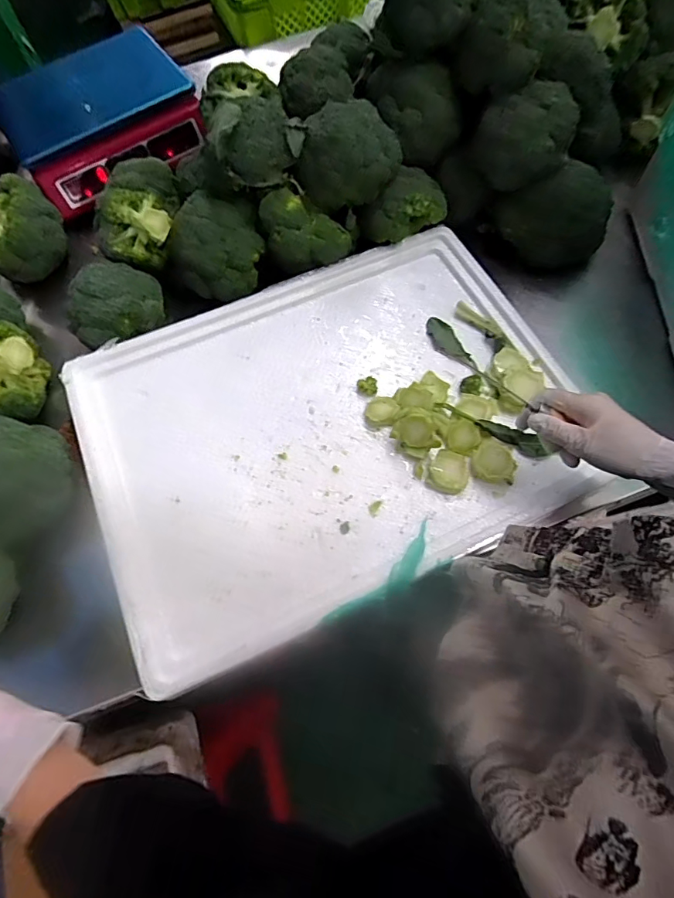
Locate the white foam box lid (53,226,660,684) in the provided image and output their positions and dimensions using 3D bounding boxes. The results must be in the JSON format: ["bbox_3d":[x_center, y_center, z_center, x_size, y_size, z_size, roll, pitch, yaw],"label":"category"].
[{"bbox_3d":[-0.010,-0.037,0.565,0.545,0.034,0.420,-23,66,-7],"label":"white foam box lid"}]

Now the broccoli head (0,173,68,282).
[{"bbox_3d":[-0.471,-0.330,0.704,0.111,0.081,0.120,-28,67,-9],"label":"broccoli head"}]

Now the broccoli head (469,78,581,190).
[{"bbox_3d":[0.237,-0.403,0.603,0.117,0.091,0.093,20,68,12],"label":"broccoli head"}]

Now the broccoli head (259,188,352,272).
[{"bbox_3d":[-0.041,-0.292,0.632,0.111,0.075,0.072,18,68,11],"label":"broccoli head"}]

